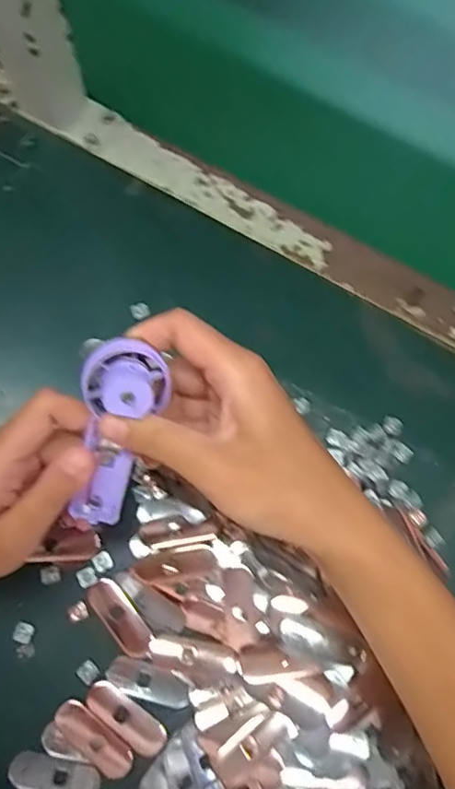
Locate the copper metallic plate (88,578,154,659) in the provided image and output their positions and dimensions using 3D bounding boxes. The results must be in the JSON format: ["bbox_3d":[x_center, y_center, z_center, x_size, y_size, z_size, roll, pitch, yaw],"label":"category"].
[{"bbox_3d":[-0.064,0.134,0.347,0.019,0.004,0.049,-36,77,-11],"label":"copper metallic plate"}]

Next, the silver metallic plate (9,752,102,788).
[{"bbox_3d":[-0.096,0.215,0.325,0.050,0.004,0.018,12,73,2],"label":"silver metallic plate"}]

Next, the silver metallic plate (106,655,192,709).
[{"bbox_3d":[-0.045,0.167,0.338,0.049,0.004,0.018,18,73,4],"label":"silver metallic plate"}]

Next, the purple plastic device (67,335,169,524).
[{"bbox_3d":[-0.055,0.020,0.279,0.037,0.092,0.028,22,30,5],"label":"purple plastic device"}]

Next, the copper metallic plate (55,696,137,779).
[{"bbox_3d":[-0.076,0.196,0.330,0.051,0.004,0.019,40,76,10],"label":"copper metallic plate"}]

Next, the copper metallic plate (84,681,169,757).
[{"bbox_3d":[-0.059,0.185,0.333,0.050,0.004,0.018,35,75,9],"label":"copper metallic plate"}]

